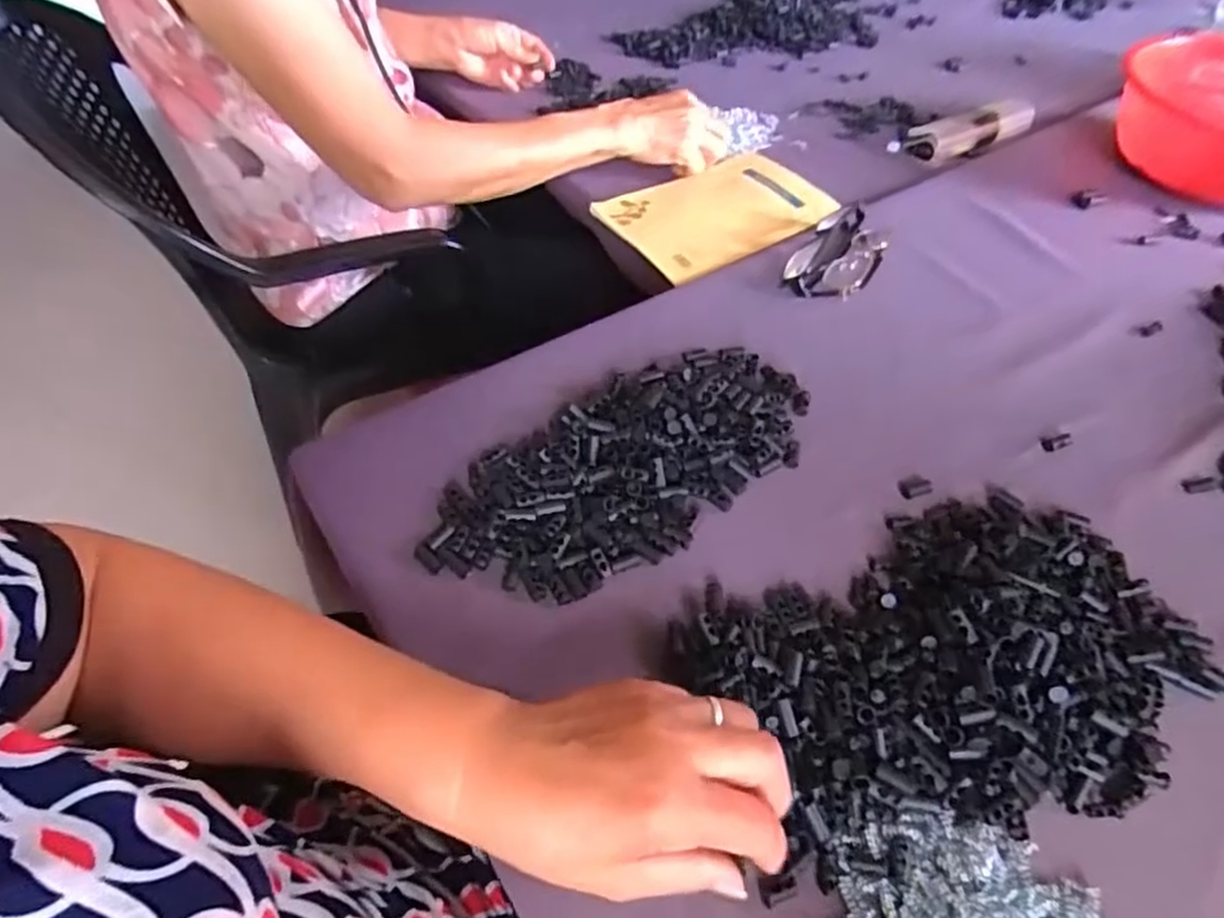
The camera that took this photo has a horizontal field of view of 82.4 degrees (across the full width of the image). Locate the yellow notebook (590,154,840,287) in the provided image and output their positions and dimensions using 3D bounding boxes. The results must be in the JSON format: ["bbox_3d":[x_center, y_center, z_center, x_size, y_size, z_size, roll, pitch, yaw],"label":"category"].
[{"bbox_3d":[0.108,-0.238,0.675,0.208,0.016,0.149,-29,57,-22],"label":"yellow notebook"}]

